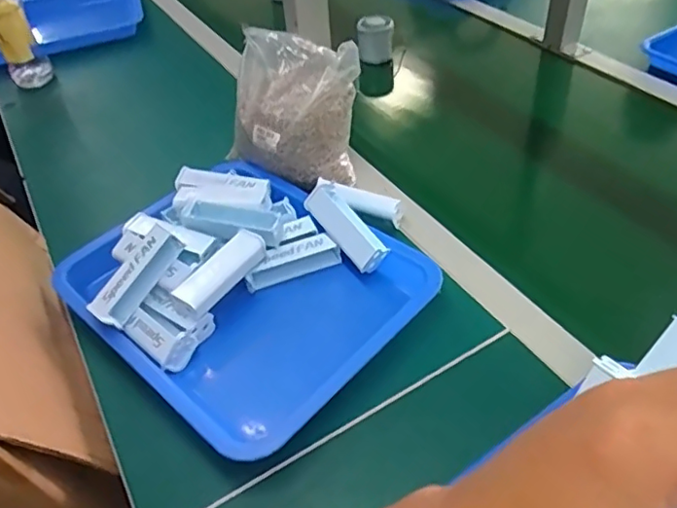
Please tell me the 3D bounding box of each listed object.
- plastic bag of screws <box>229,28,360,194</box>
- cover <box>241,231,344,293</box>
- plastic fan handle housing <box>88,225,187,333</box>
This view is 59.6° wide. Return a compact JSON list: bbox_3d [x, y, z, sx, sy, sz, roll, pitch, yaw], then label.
[{"bbox_3d":[-0.056,-0.166,0.690,0.152,0.132,0.106,13,47,19],"label":"plastic bag of screws"},{"bbox_3d":[-0.048,0.008,0.606,0.098,0.026,0.027,-15,44,-10],"label":"cover"},{"bbox_3d":[-0.186,0.020,0.548,0.027,0.024,0.100,25,70,29],"label":"plastic fan handle housing"}]

